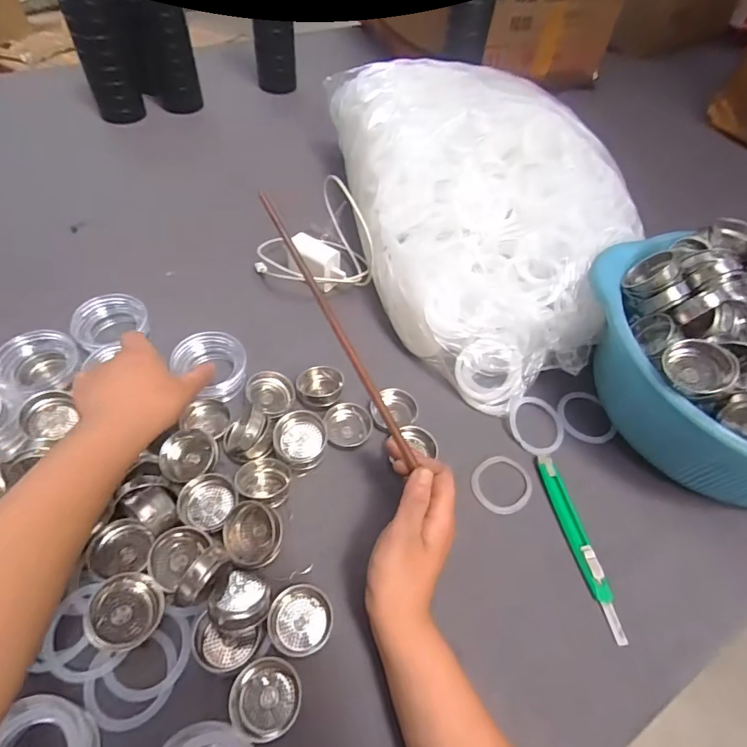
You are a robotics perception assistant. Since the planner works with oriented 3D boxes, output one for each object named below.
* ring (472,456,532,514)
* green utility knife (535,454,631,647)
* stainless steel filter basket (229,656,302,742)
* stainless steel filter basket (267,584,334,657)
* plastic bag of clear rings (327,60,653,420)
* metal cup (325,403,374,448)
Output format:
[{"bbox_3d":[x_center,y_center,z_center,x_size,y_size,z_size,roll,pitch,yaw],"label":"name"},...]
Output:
[{"bbox_3d":[0.116,0.099,0.417,0.053,0.005,0.052,2,55,-3],"label":"ring"},{"bbox_3d":[0.172,0.138,0.390,0.017,0.007,0.152,-7,56,-9],"label":"green utility knife"},{"bbox_3d":[-0.071,0.214,0.308,0.045,0.021,0.044,2,55,-3],"label":"stainless steel filter basket"},{"bbox_3d":[-0.053,0.179,0.340,0.044,0.015,0.043,2,55,-3],"label":"stainless steel filter basket"},{"bbox_3d":[0.089,-0.213,0.541,0.248,0.161,0.481,-20,58,-17],"label":"plastic bag of clear rings"},{"bbox_3d":[-0.023,0.048,0.435,0.041,0.014,0.039,2,55,-3],"label":"metal cup"}]

